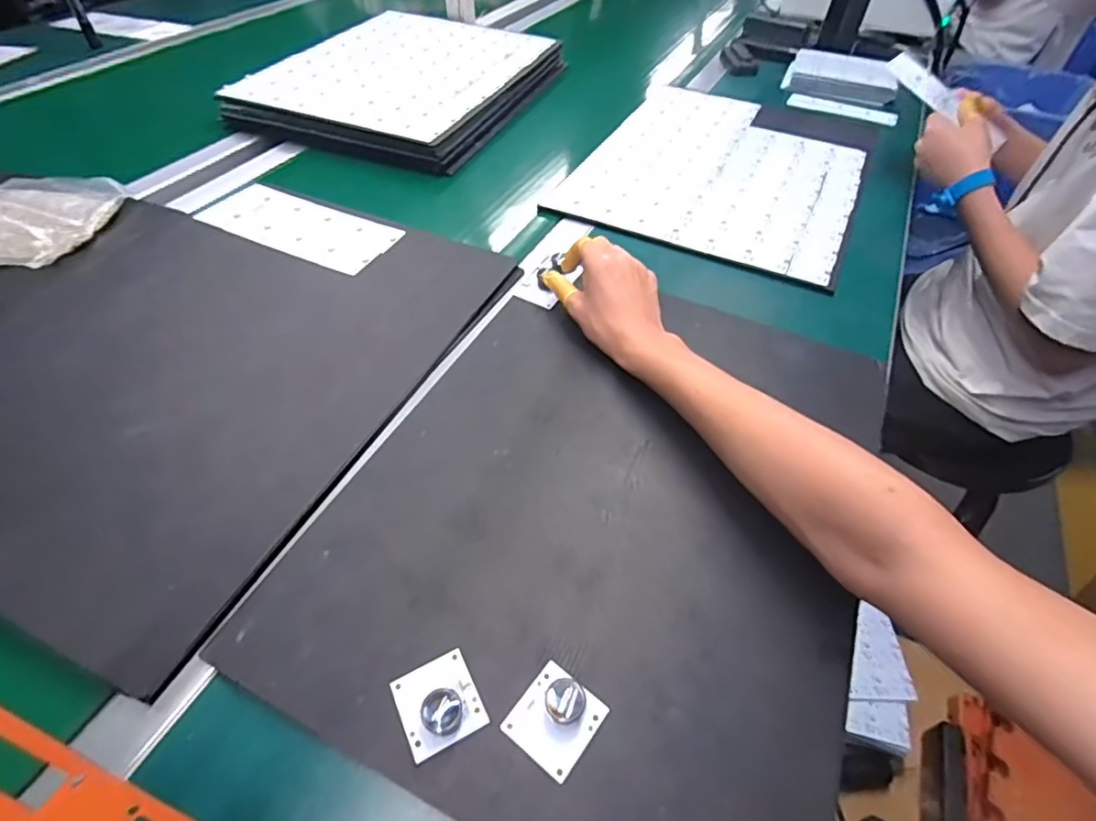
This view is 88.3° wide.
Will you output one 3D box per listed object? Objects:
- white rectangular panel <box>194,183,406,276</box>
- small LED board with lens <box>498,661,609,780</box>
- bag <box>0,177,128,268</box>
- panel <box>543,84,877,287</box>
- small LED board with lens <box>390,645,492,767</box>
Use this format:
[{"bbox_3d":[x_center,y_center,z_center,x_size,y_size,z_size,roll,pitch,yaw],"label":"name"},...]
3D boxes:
[{"bbox_3d":[-0.279,-0.212,0.641,0.218,0.009,0.096,19,52,15],"label":"white rectangular panel"},{"bbox_3d":[0.005,0.174,0.322,0.044,0.016,0.047,32,56,24],"label":"small LED board with lens"},{"bbox_3d":[-0.586,-0.217,0.620,0.166,0.034,0.173,-1,49,-3],"label":"bag"},{"bbox_3d":[0.240,-0.343,0.791,0.356,0.019,0.441,21,52,16],"label":"panel"},{"bbox_3d":[-0.064,0.166,0.325,0.045,0.018,0.048,-22,53,-18],"label":"small LED board with lens"}]

